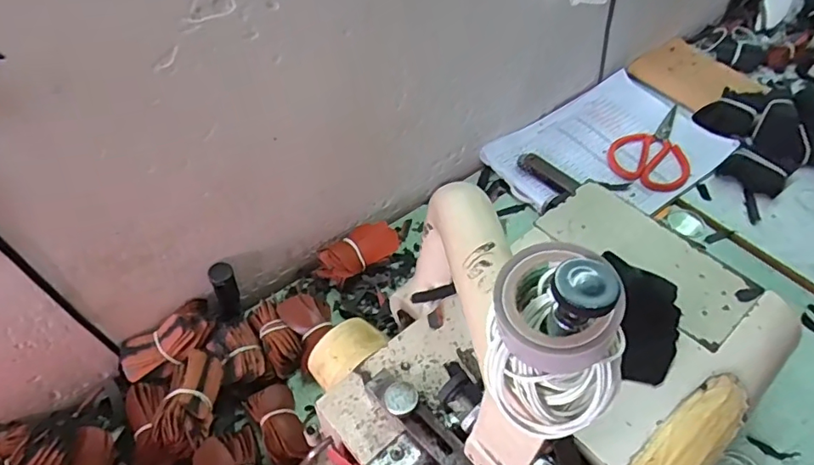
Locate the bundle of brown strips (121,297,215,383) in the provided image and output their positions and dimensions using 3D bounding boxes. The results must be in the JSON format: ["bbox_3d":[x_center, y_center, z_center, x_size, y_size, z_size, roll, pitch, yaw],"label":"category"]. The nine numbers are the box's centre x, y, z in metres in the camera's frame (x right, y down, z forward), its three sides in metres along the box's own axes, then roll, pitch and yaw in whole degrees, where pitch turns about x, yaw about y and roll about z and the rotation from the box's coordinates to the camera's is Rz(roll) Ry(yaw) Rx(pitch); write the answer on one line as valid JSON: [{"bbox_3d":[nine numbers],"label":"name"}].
[{"bbox_3d":[-0.236,0.104,0.524,0.094,0.030,0.048,-34,61,-26],"label":"bundle of brown strips"}]

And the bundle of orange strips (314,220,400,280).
[{"bbox_3d":[-0.057,0.023,0.613,0.097,0.030,0.044,-27,57,-4],"label":"bundle of orange strips"}]

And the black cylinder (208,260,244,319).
[{"bbox_3d":[-0.191,0.063,0.566,0.025,0.084,0.026,1,52,-1],"label":"black cylinder"}]

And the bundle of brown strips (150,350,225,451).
[{"bbox_3d":[-0.193,0.149,0.482,0.042,0.041,0.082,8,52,4],"label":"bundle of brown strips"}]

